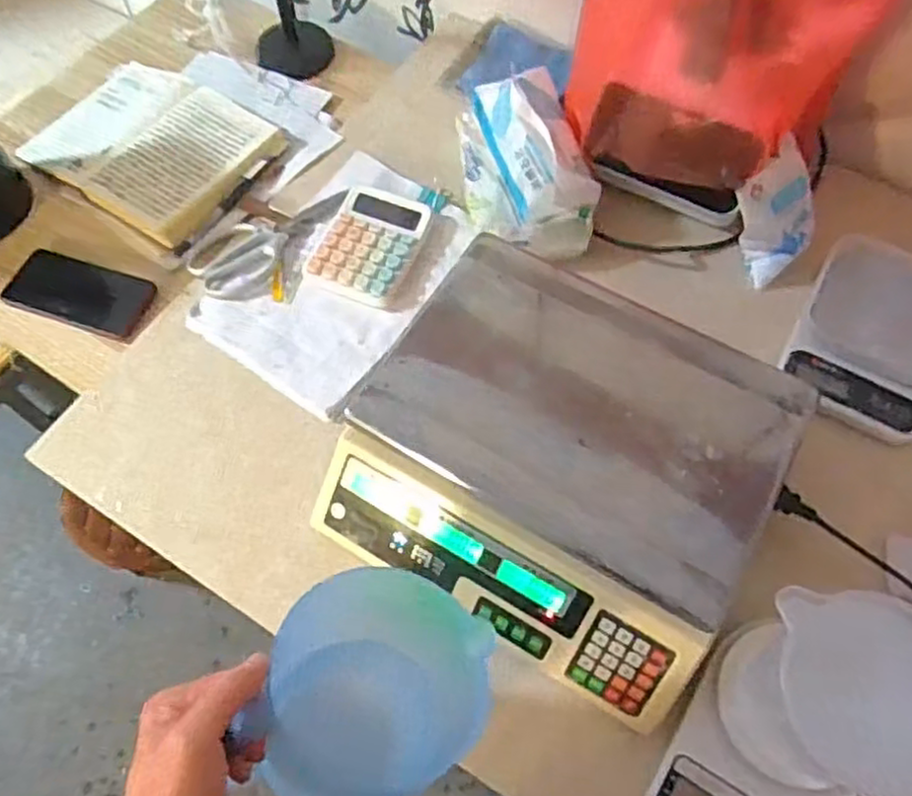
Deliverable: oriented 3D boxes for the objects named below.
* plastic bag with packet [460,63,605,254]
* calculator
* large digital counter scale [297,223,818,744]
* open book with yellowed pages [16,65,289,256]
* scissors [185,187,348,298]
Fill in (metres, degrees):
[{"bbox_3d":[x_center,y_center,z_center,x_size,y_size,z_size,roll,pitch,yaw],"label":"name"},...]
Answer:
[{"bbox_3d":[0.072,-0.271,0.785,0.132,0.097,0.220,-13,64,-6],"label":"plastic bag with packet"},{"bbox_3d":[-0.098,-0.168,0.785,0.106,0.018,0.142,16,64,8],"label":"calculator"},{"bbox_3d":[0.089,0.056,0.619,0.333,0.125,0.303,28,67,14],"label":"large digital counter scale"},{"bbox_3d":[-0.383,-0.326,0.871,0.295,0.020,0.209,34,68,16],"label":"open book with yellowed pages"},{"bbox_3d":[-0.209,-0.185,0.808,0.191,0.017,0.105,-39,69,-18],"label":"scissors"}]

